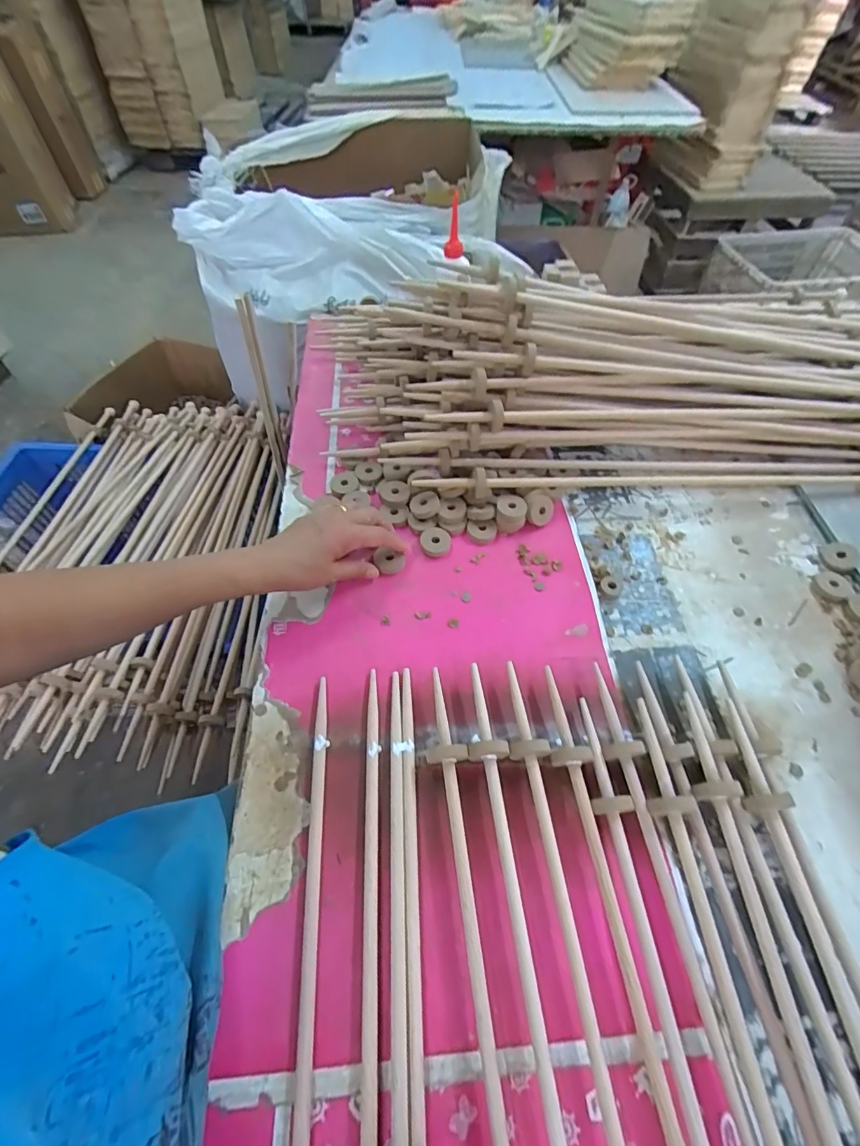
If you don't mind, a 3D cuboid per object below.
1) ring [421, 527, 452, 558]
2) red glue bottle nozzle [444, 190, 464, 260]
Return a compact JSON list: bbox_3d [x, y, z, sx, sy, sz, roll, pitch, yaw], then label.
[{"bbox_3d":[0.007,-0.036,0.530,0.034,0.012,0.035,0,57,0],"label":"ring"},{"bbox_3d":[0.038,-0.513,0.682,0.027,0.084,0.031,5,57,3],"label":"red glue bottle nozzle"}]

